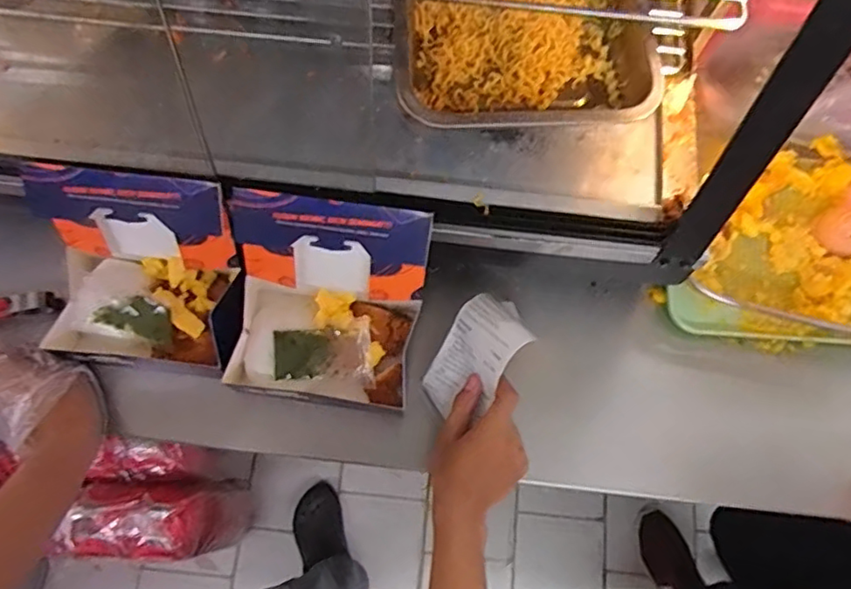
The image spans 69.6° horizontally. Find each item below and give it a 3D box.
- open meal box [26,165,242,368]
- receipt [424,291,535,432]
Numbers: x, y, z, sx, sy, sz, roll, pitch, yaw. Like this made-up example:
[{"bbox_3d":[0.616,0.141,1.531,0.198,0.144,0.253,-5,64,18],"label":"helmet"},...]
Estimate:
[{"bbox_3d":[-0.278,-0.020,0.582,0.177,0.134,0.143,8,72,1],"label":"open meal box"},{"bbox_3d":[0.047,0.067,0.607,0.079,0.025,0.119,40,108,40],"label":"receipt"}]

